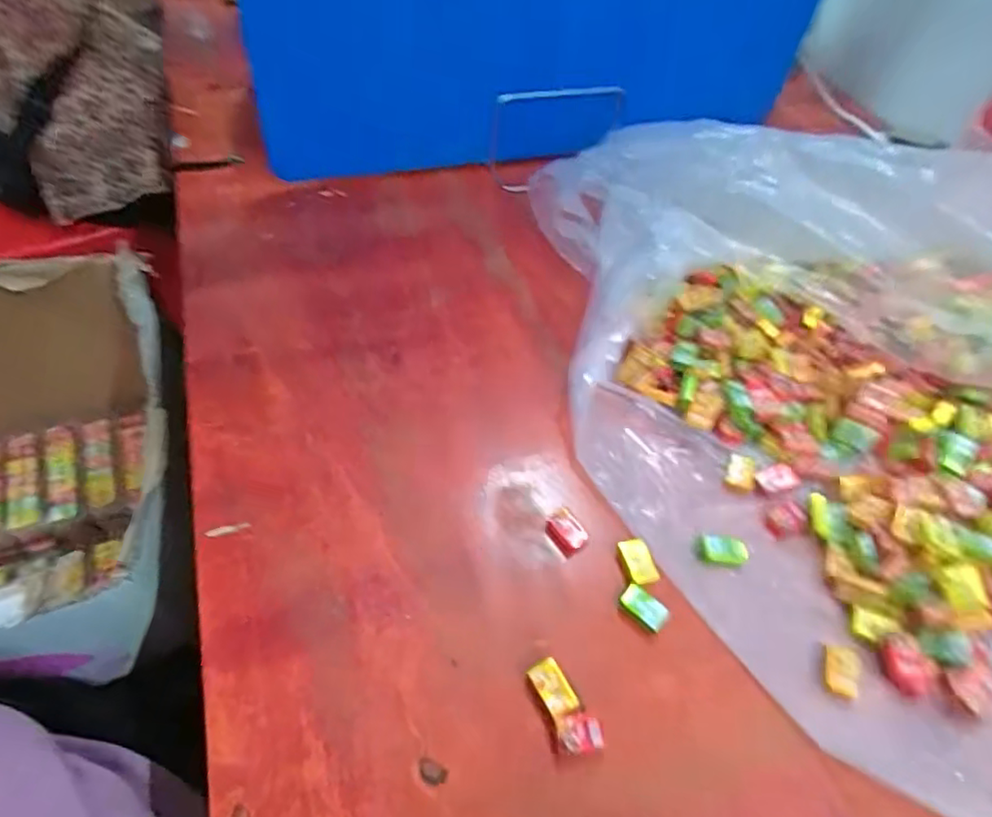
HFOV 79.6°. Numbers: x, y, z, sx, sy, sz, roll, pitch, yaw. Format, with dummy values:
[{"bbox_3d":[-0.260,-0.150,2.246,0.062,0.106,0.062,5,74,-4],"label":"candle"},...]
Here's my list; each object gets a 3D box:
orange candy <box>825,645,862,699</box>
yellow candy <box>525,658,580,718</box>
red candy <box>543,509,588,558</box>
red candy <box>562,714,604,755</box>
[{"bbox_3d":[0.196,0.149,0.336,0.020,0.010,0.025,19,51,8],"label":"orange candy"},{"bbox_3d":[0.030,0.149,0.315,0.016,0.008,0.028,-25,57,-25],"label":"yellow candy"},{"bbox_3d":[0.044,0.078,0.376,0.021,0.008,0.028,-28,59,-27],"label":"red candy"},{"bbox_3d":[0.044,0.166,0.303,0.020,0.010,0.016,1,50,-6],"label":"red candy"}]

